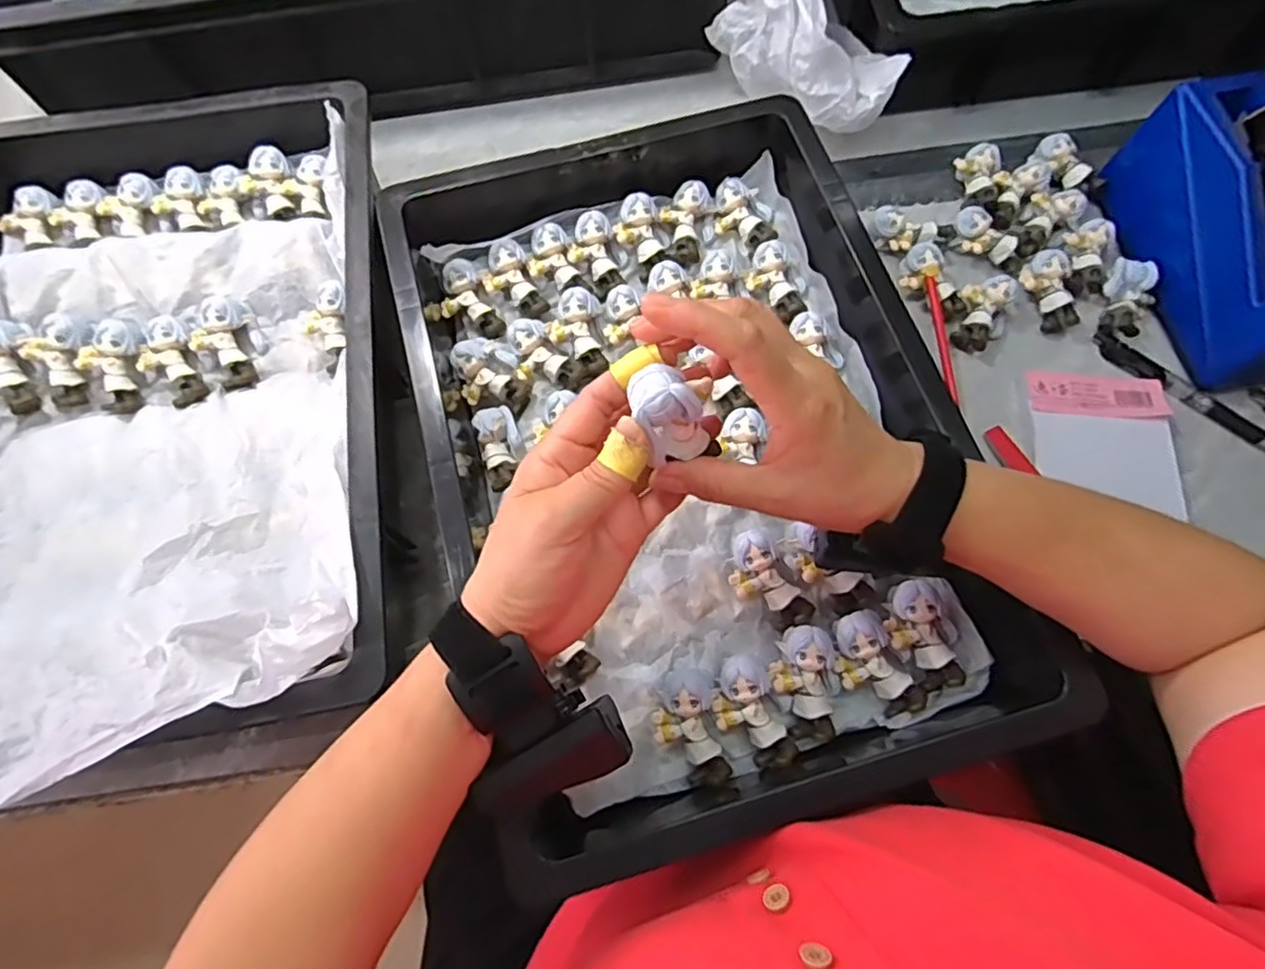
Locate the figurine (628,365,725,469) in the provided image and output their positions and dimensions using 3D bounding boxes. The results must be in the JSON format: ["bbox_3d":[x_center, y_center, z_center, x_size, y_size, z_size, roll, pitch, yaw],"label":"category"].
[{"bbox_3d":[0.022,-0.027,0.289,0.023,0.059,0.034,9,70,29],"label":"figurine"}]

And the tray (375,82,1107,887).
[{"bbox_3d":[0.033,-0.035,0.415,0.314,0.065,0.477,-17,72,-5],"label":"tray"}]

